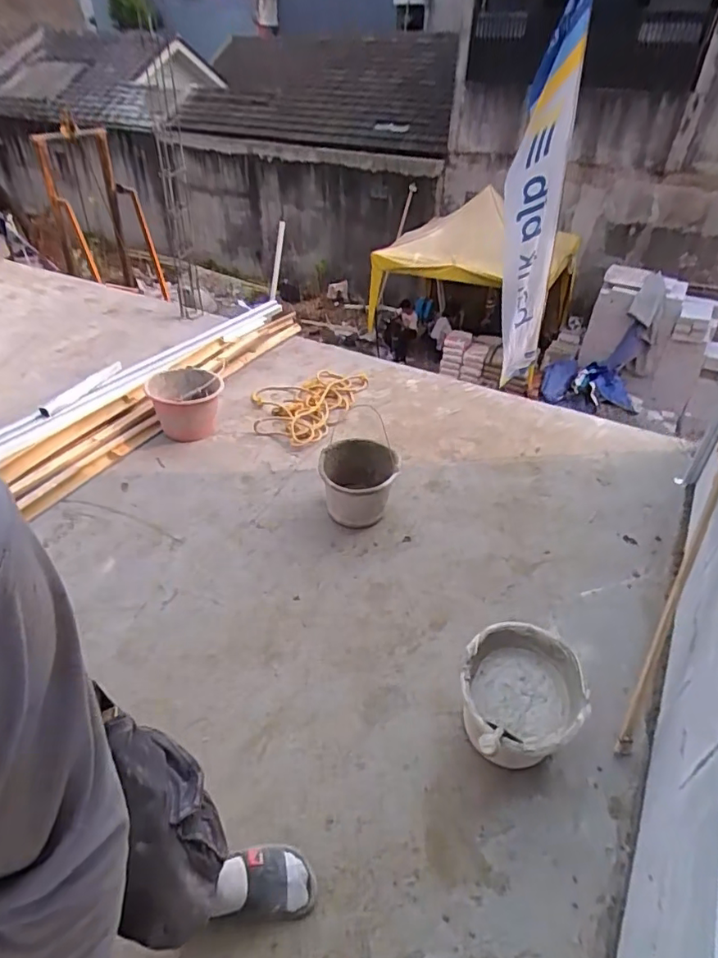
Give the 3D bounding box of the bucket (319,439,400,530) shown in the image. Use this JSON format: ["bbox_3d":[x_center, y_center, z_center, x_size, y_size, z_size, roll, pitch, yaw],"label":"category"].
[{"bbox_3d":[-0.004,0.025,1.762,0.241,0.207,0.255,1,37,-1],"label":"bucket"}]

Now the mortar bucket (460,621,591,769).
[{"bbox_3d":[0.342,0.491,1.175,0.251,0.199,0.297,12,38,14],"label":"mortar bucket"}]

